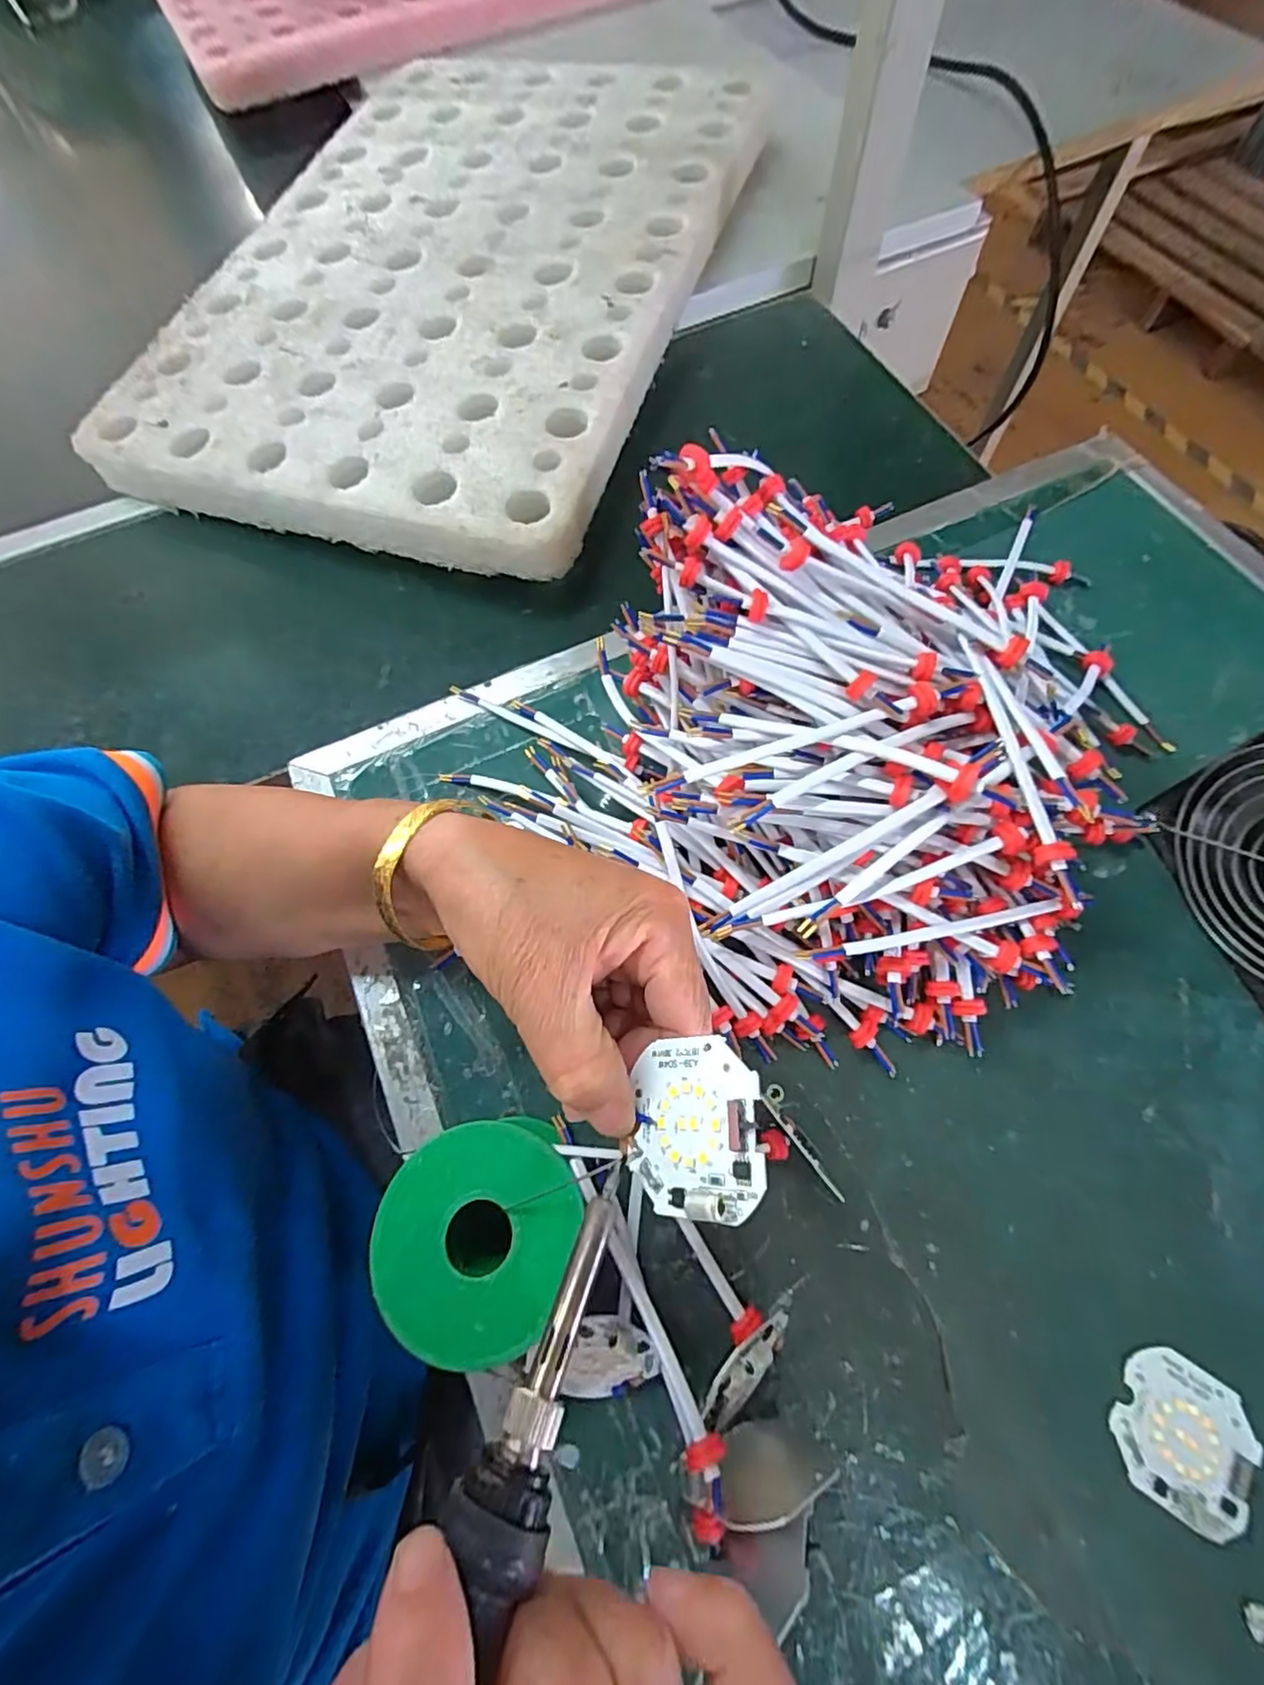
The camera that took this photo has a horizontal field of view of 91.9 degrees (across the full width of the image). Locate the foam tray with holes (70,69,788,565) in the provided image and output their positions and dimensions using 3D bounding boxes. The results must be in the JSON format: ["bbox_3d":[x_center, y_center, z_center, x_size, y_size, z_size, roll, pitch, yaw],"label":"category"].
[{"bbox_3d":[-0.138,-0.443,0.475,0.368,0.034,0.522,14,72,10],"label":"foam tray with holes"}]

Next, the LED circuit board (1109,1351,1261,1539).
[{"bbox_3d":[0.204,0.219,0.225,0.044,0.004,0.046,34,73,15],"label":"LED circuit board"}]

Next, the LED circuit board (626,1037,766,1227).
[{"bbox_3d":[0.016,0.081,0.175,0.043,0.007,0.046,-16,62,38],"label":"LED circuit board"}]

